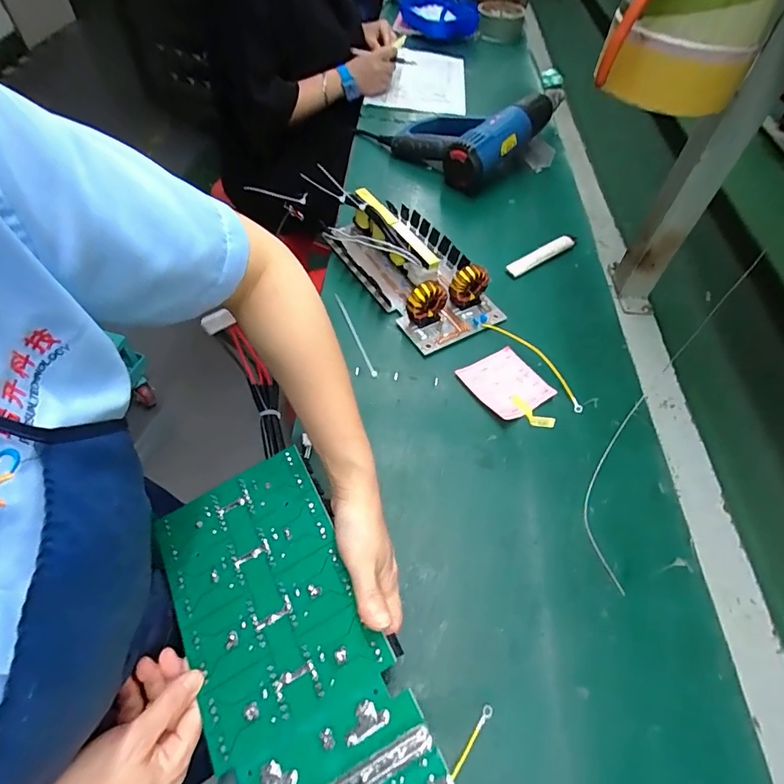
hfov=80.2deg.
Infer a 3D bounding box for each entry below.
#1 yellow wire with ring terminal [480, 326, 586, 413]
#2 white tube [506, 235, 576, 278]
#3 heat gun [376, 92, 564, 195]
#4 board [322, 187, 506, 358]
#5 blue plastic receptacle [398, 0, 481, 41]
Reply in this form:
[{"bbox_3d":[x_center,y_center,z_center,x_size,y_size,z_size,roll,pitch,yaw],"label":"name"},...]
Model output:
[{"bbox_3d":[0.170,-0.037,0.551,0.024,0.013,0.154,-31,62,-23],"label":"yellow wire with ring terminal"},{"bbox_3d":[0.217,-0.198,0.676,0.131,0.019,0.023,-30,62,-23],"label":"white tube"},{"bbox_3d":[0.145,-0.466,0.814,0.245,0.099,0.215,-35,63,-24],"label":"heat gun"},{"bbox_3d":[0.029,-0.176,0.618,0.141,0.064,0.259,-28,61,-22],"label":"board"},{"bbox_3d":[0.101,-0.897,1.095,0.121,0.086,0.313,-9,55,-10],"label":"blue plastic receptacle"}]

